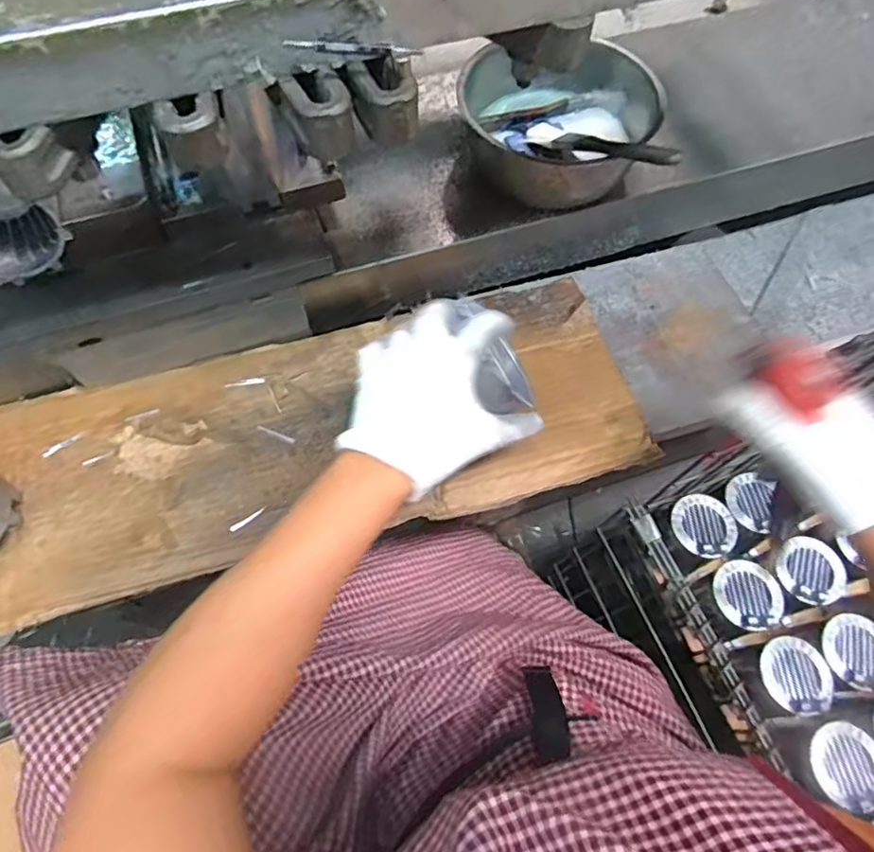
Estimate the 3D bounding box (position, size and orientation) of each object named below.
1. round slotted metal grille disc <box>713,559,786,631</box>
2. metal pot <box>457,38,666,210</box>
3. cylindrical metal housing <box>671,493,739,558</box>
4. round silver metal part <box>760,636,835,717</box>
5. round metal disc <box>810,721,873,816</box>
[{"bbox_3d":[0.391,0.210,0.745,0.072,0.028,0.083,-22,67,-11],"label":"round slotted metal grille disc"},{"bbox_3d":[0.121,-0.283,0.587,0.194,0.084,0.160,-26,67,-12],"label":"metal pot"},{"bbox_3d":[0.361,0.133,0.801,0.079,0.016,0.086,0,64,0],"label":"cylindrical metal housing"},{"bbox_3d":[0.433,0.296,0.711,0.079,0.016,0.083,0,64,0],"label":"round silver metal part"},{"bbox_3d":[0.469,0.386,0.675,0.069,0.022,0.086,-1,64,-1],"label":"round metal disc"}]

